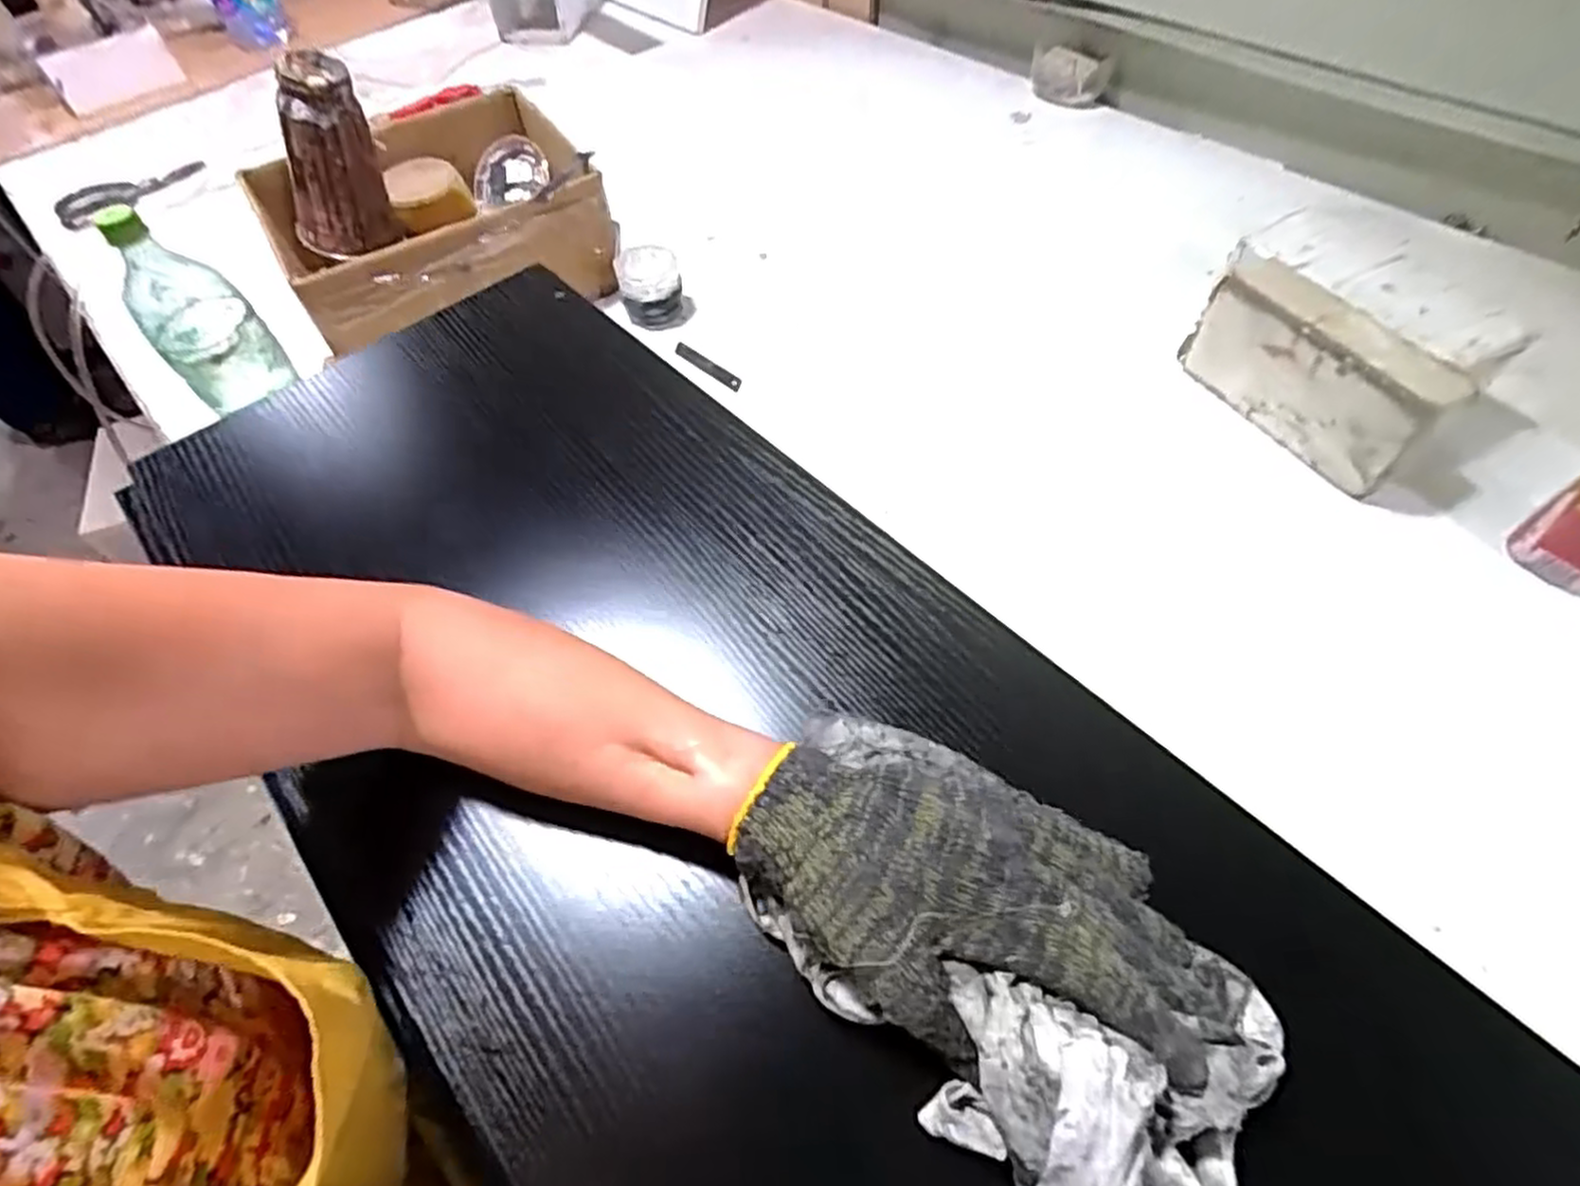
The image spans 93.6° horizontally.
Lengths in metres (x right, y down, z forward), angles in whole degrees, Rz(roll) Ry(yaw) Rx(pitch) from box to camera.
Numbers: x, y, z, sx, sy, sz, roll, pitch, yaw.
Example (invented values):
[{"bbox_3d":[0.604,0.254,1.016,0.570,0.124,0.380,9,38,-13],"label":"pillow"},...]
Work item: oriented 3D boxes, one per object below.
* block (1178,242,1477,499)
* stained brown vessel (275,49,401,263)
[{"bbox_3d":[0.447,-0.193,0.640,0.070,0.095,0.222,-23,58,-11],"label":"block"},{"bbox_3d":[-0.427,-0.406,0.699,0.085,0.165,0.067,28,41,20],"label":"stained brown vessel"}]

